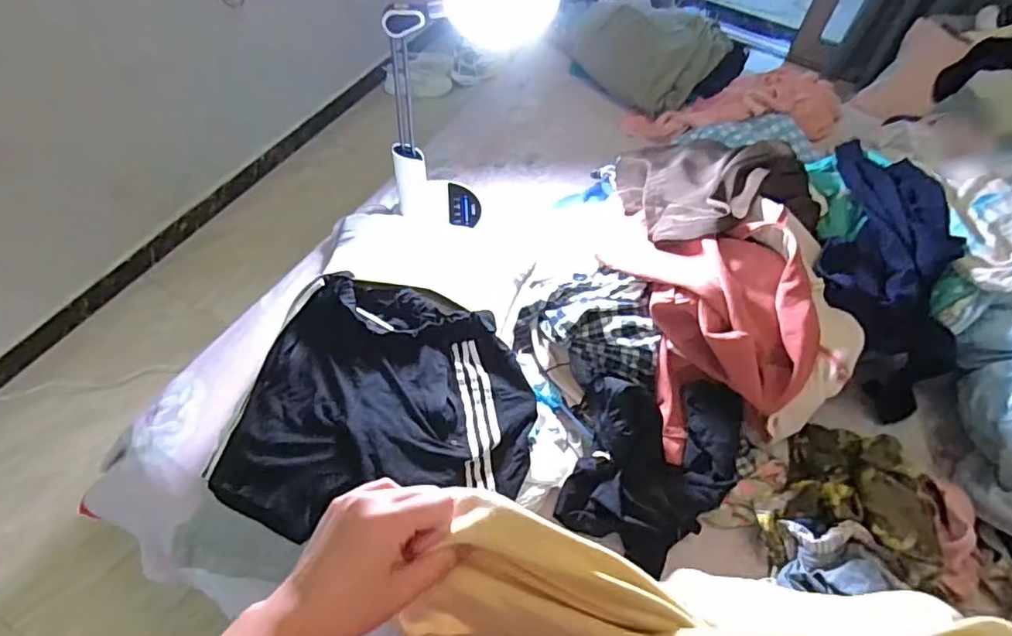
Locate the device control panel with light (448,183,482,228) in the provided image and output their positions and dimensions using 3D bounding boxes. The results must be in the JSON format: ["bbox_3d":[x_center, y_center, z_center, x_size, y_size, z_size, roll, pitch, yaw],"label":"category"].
[{"bbox_3d":[-0.094,-0.252,1.323,0.074,0.015,0.180,-6,44,-8],"label":"device control panel with light"}]

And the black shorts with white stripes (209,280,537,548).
[{"bbox_3d":[-0.196,0.138,0.922,0.481,0.125,0.402,0,55,-4],"label":"black shorts with white stripes"}]

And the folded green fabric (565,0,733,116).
[{"bbox_3d":[0.354,-0.735,1.587,0.392,0.105,0.307,39,61,20],"label":"folded green fabric"}]

